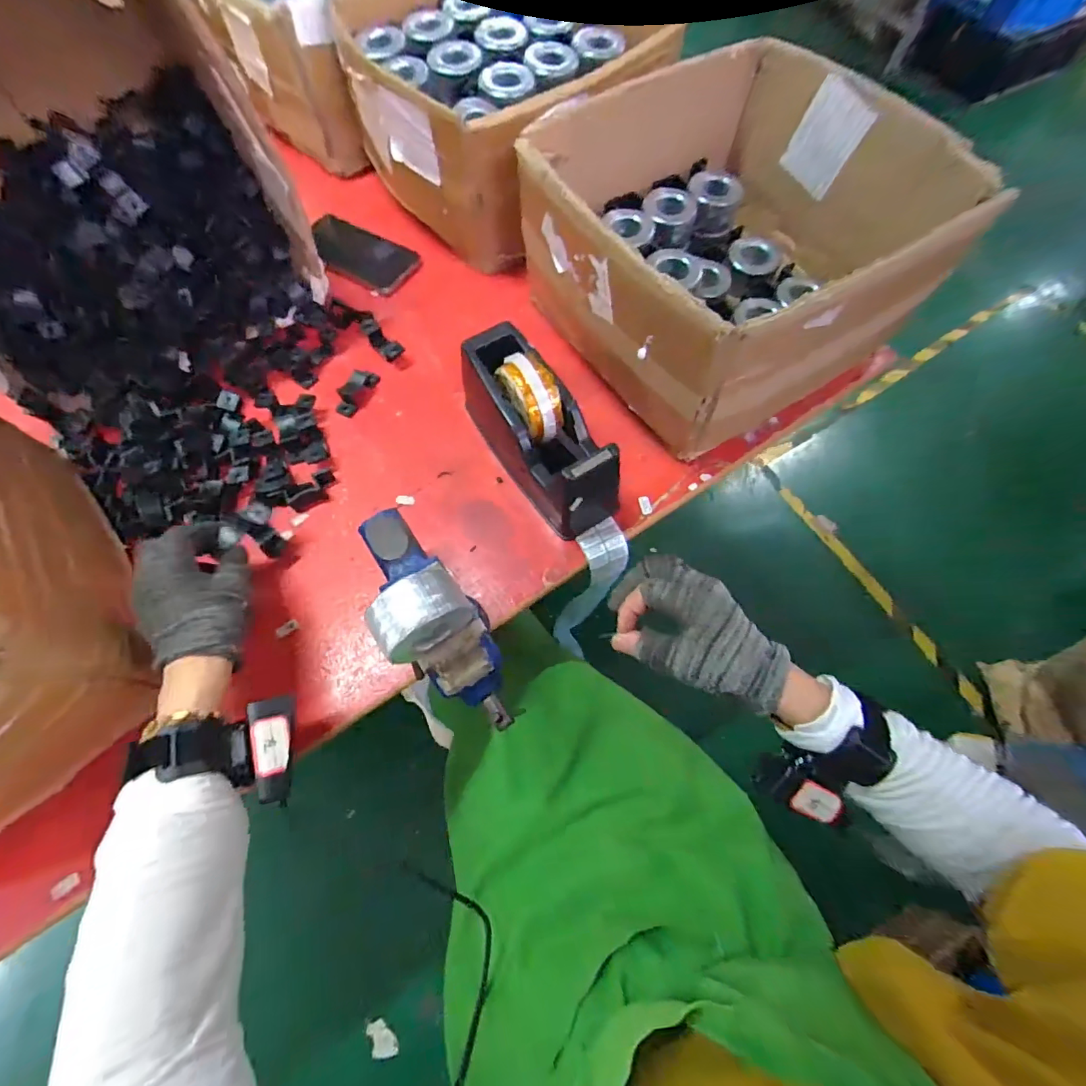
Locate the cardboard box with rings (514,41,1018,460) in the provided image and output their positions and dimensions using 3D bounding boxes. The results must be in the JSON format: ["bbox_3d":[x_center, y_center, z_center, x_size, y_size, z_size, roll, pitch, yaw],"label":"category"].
[{"bbox_3d":[0.186,-0.309,0.498,0.333,0.177,0.338,-31,71,-12],"label":"cardboard box with rings"}]

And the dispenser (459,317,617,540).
[{"bbox_3d":[-0.008,-0.109,0.465,0.078,0.114,0.205,-33,71,-12],"label":"dispenser"}]

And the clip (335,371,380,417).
[{"bbox_3d":[-0.210,-0.174,0.541,0.019,0.029,0.062,33,71,13],"label":"clip"}]

